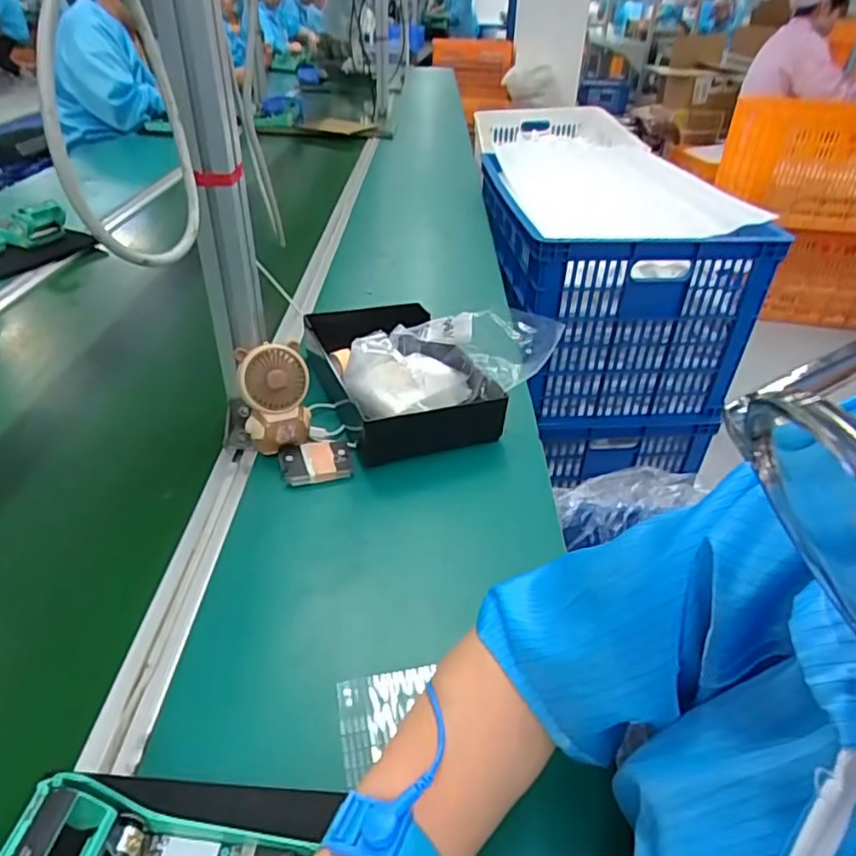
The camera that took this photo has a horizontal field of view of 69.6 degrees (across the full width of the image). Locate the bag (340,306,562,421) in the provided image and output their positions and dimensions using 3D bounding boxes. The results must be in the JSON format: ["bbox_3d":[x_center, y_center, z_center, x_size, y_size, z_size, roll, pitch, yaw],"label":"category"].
[{"bbox_3d":[0.023,-0.069,0.706,0.227,0.108,0.141,-9,37,-15],"label":"bag"}]

